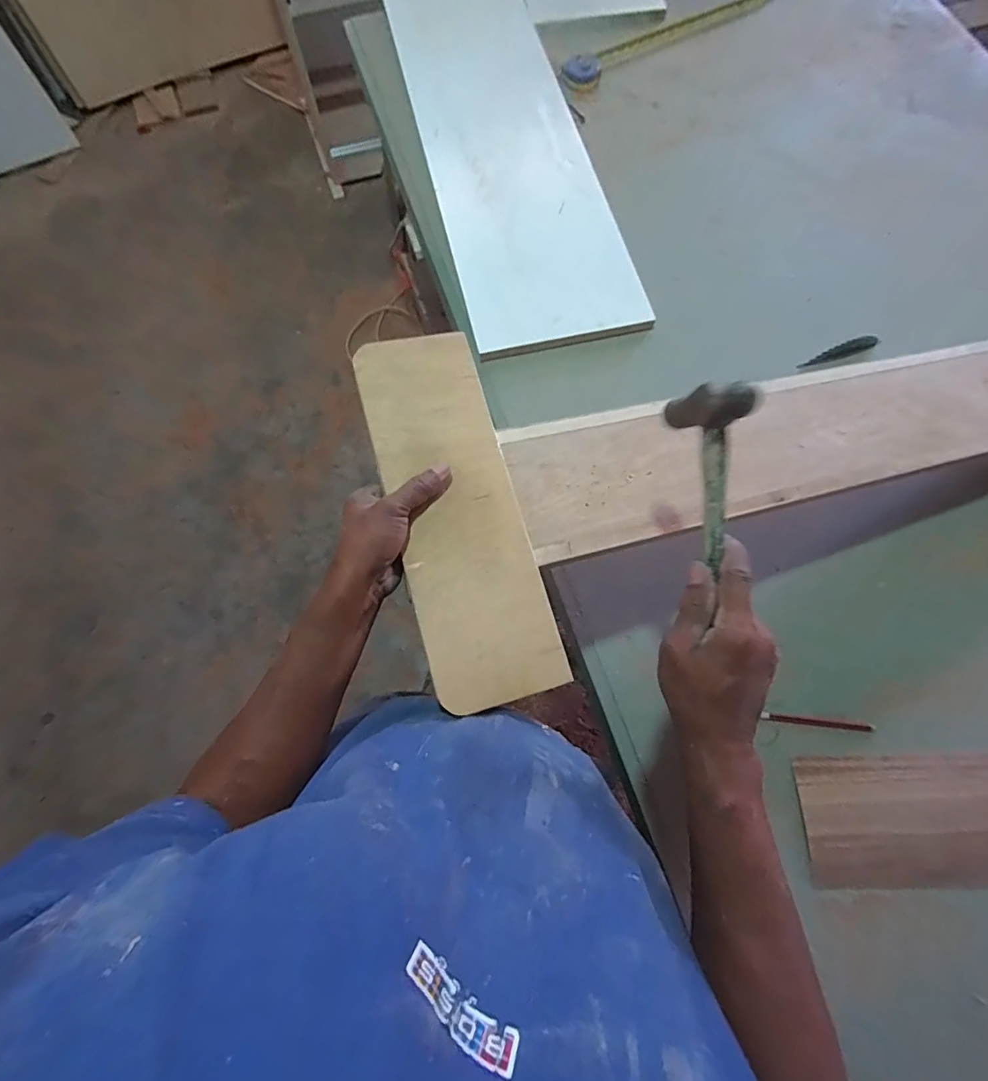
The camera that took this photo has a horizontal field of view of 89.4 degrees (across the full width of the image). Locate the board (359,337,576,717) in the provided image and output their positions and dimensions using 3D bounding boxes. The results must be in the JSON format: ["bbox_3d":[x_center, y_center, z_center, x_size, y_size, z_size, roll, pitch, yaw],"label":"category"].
[{"bbox_3d":[-0.035,-0.031,0.462,0.116,0.017,0.353,-15,79,-6],"label":"board"}]

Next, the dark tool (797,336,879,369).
[{"bbox_3d":[0.545,-0.295,0.782,0.136,0.020,0.021,-23,73,-9],"label":"dark tool"}]

